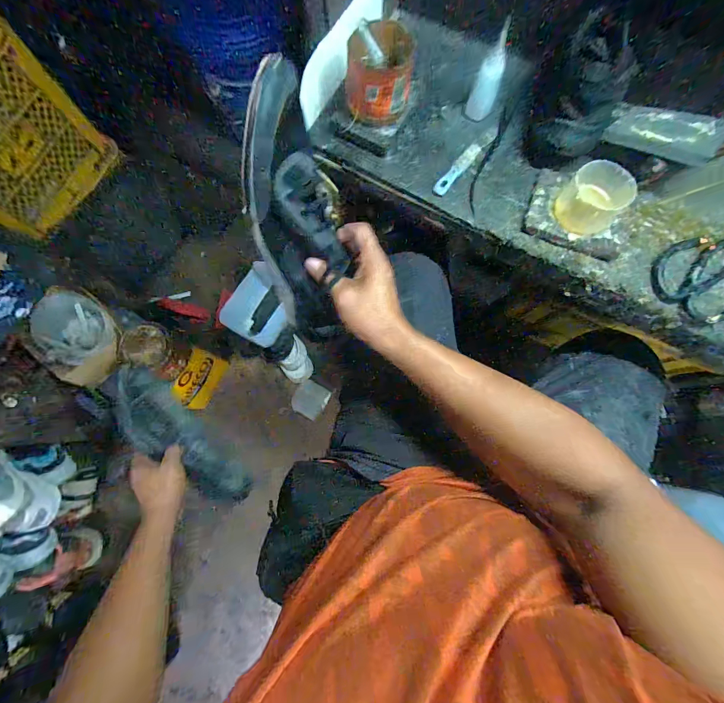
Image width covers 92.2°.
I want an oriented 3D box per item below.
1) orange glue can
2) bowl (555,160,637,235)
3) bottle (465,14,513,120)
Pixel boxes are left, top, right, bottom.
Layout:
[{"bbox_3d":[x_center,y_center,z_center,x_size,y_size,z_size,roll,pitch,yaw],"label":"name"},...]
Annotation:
[{"bbox_3d":[0.024,-0.344,0.429,0.081,0.080,0.071,-1,78,0],"label":"orange glue can"},{"bbox_3d":[0.280,-0.183,0.426,0.072,0.051,0.070,-43,81,-8],"label":"bowl"},{"bbox_3d":[0.167,-0.357,0.450,0.034,0.101,0.037,21,79,5],"label":"bottle"}]

